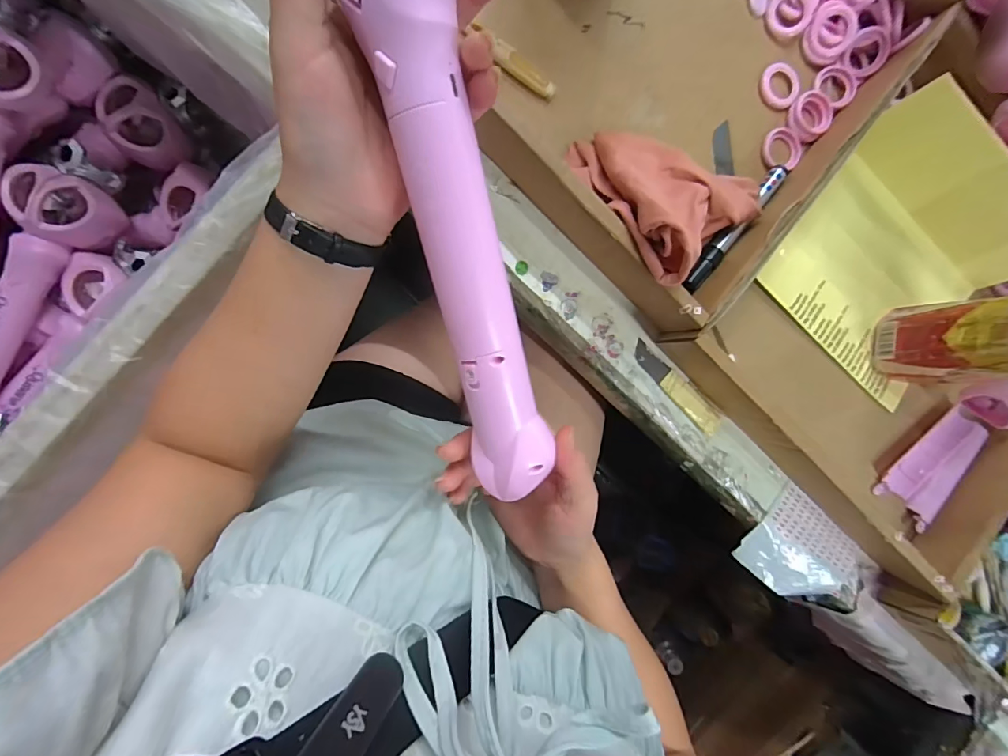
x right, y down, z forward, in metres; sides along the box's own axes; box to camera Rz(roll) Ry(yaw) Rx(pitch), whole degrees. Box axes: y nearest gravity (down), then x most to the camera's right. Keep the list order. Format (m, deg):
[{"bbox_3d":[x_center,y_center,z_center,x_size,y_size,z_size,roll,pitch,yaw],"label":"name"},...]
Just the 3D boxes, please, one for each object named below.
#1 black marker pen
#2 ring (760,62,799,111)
[{"bbox_3d":[0.194,-0.127,0.381,0.017,0.022,0.139,40,85,-10],"label":"black marker pen"},{"bbox_3d":[0.240,-0.254,0.393,0.036,0.005,0.036,-1,93,-11],"label":"ring"}]

